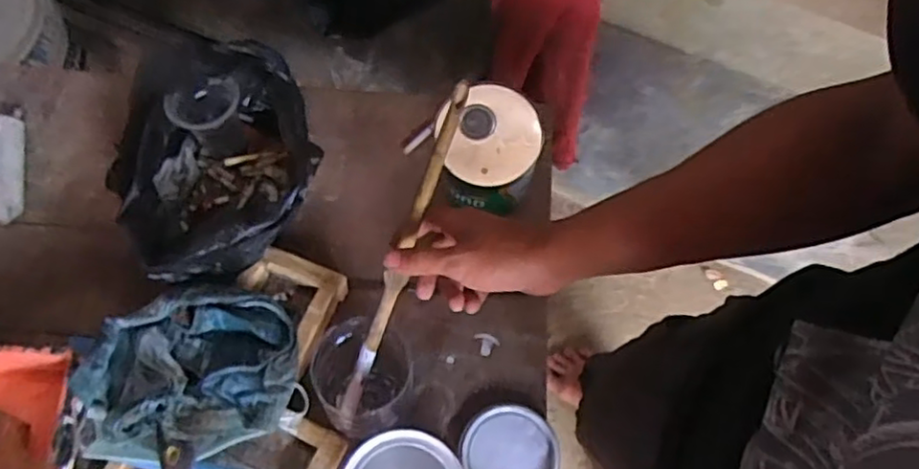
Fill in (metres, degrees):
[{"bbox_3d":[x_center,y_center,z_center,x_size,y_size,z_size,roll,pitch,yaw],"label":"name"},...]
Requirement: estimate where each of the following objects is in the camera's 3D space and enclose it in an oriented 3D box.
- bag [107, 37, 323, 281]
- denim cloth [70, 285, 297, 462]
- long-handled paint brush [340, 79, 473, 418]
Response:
[{"bbox_3d":[-0.246,-0.072,0.678,0.192,0.134,0.207,-18,74,-4],"label":"bag"},{"bbox_3d":[-0.256,0.129,0.624,0.194,0.073,0.165,-8,73,-1],"label":"denim cloth"},{"bbox_3d":[-0.051,0.030,0.550,0.015,0.014,0.326,24,116,6],"label":"long-handled paint brush"}]

